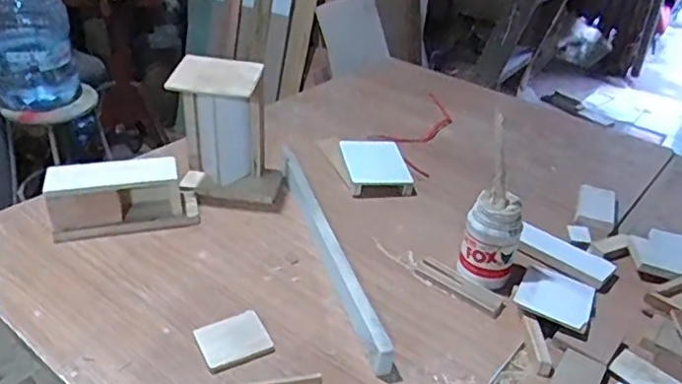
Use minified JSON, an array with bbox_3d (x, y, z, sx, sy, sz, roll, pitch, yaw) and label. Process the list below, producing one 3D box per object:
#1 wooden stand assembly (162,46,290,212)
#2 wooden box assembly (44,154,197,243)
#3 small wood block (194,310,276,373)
[{"bbox_3d":[-0.184,-0.100,1.023,0.181,0.221,0.117,4,33,0],"label":"wooden stand assembly"},{"bbox_3d":[-0.344,0.006,0.965,0.220,0.092,0.090,-5,34,-13],"label":"wooden box assembly"},{"bbox_3d":[-0.136,0.186,0.769,0.084,0.007,0.076,-14,37,-25],"label":"small wood block"}]

